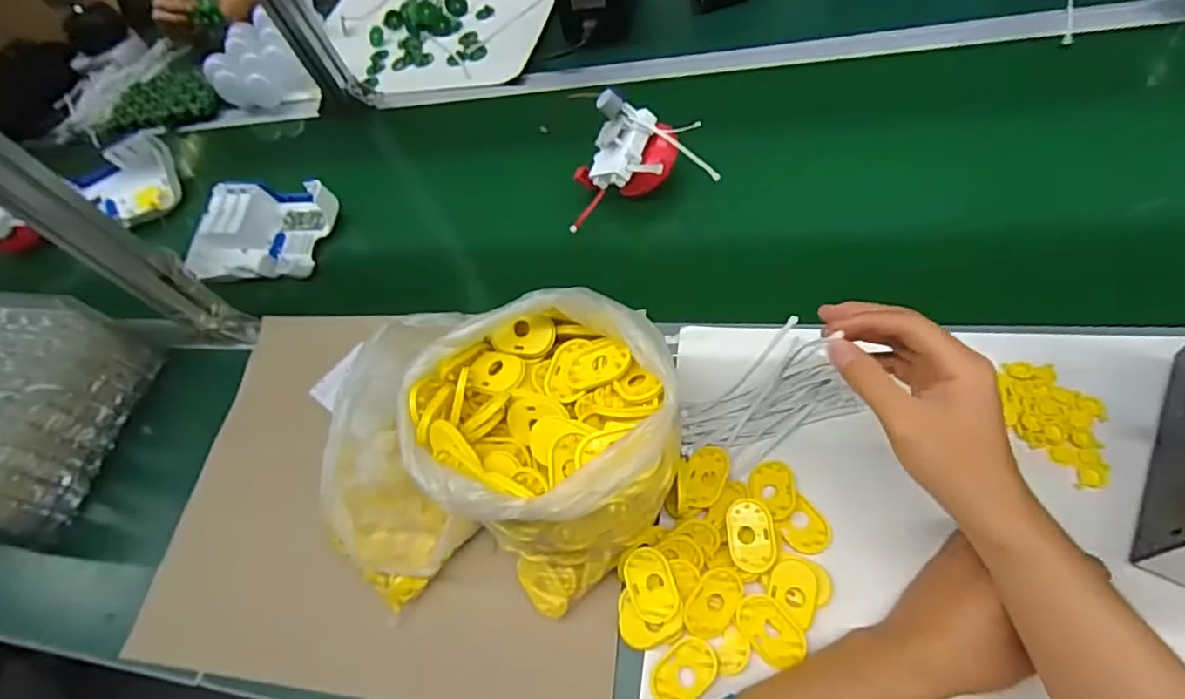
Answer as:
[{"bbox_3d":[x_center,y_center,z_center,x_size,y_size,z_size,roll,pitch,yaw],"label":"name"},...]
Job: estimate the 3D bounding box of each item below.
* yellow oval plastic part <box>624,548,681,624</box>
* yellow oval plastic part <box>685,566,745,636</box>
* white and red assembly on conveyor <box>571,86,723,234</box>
[{"bbox_3d":[0.046,0.186,0.464,0.036,0.009,0.055,-21,67,2],"label":"yellow oval plastic part"},{"bbox_3d":[0.094,0.195,0.453,0.035,0.004,0.054,31,82,9],"label":"yellow oval plastic part"},{"bbox_3d":[0.054,-0.207,0.669,0.156,0.122,0.104,0,53,4],"label":"white and red assembly on conveyor"}]

